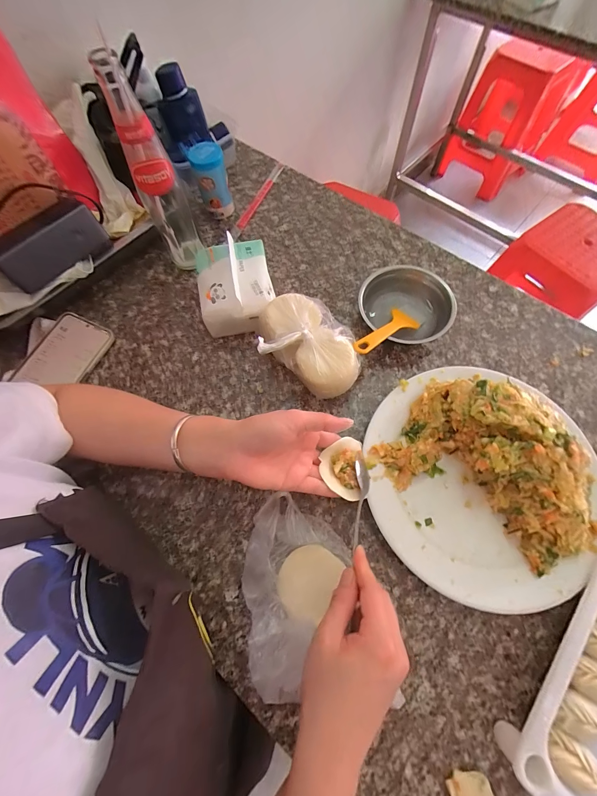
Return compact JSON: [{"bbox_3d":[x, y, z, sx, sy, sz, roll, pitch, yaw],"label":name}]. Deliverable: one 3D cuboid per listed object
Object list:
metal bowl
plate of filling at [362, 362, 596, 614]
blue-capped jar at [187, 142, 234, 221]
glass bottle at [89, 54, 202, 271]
[{"bbox_3d":[0.142,-0.120,0.407,0.117,0.045,0.104,42,75,16],"label":"metal bowl"},{"bbox_3d":[0.184,0.075,0.300,0.217,0.078,0.238,-1,69,1],"label":"plate of filling"},{"bbox_3d":[-0.135,-0.340,0.477,0.047,0.084,0.048,-1,69,1],"label":"blue-capped jar"},{"bbox_3d":[-0.174,-0.263,0.376,0.051,0.219,0.058,-27,70,-9],"label":"glass bottle"}]

